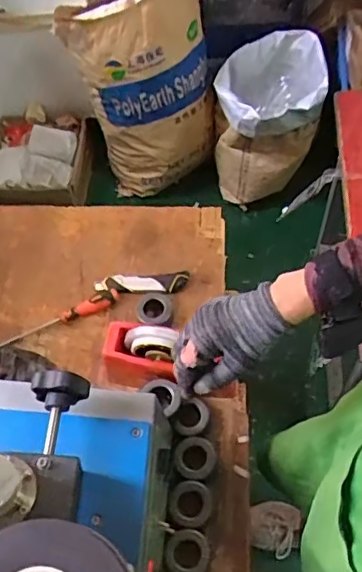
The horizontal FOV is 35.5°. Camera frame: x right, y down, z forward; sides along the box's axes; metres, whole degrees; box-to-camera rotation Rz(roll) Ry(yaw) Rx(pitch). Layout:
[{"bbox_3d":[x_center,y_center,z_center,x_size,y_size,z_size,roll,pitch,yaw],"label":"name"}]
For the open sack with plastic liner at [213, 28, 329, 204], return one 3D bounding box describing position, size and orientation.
[{"bbox_3d":[0.276,-0.527,1.785,0.320,0.385,0.344,7,59,8],"label":"open sack with plastic liner"}]

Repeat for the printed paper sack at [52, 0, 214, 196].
[{"bbox_3d":[-0.104,-0.629,1.719,0.398,0.612,0.334,2,59,5],"label":"printed paper sack"}]

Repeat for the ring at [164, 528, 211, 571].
[{"bbox_3d":[0.009,0.349,0.738,0.057,0.027,0.060,7,59,8],"label":"ring"}]

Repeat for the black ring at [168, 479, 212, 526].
[{"bbox_3d":[0.014,0.301,0.783,0.058,0.022,0.059,-2,58,3],"label":"black ring"}]

